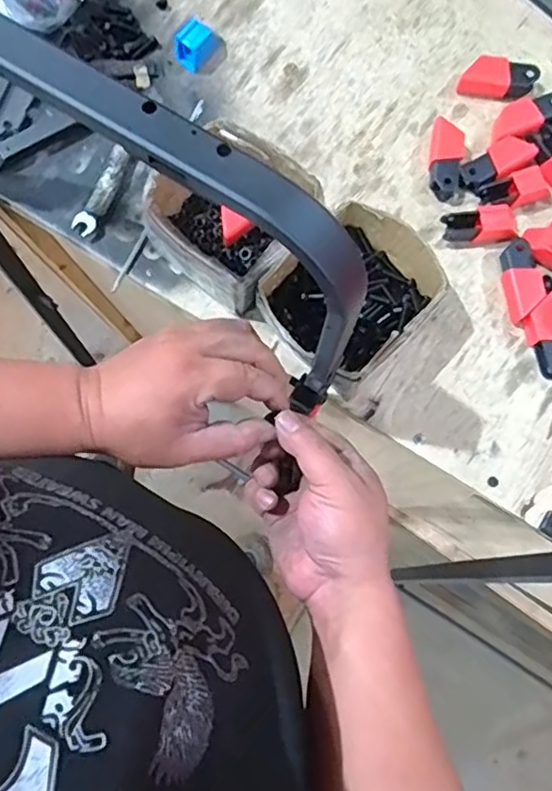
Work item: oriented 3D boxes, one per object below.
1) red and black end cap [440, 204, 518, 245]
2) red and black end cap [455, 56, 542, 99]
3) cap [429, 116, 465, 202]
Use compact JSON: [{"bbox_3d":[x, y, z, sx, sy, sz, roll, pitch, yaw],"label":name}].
[{"bbox_3d":[0.226,-0.187,0.687,0.077,0.028,0.035,-9,80,-1],"label":"red and black end cap"},{"bbox_3d":[0.254,-0.361,0.714,0.084,0.032,0.036,6,80,1],"label":"red and black end cap"},{"bbox_3d":[0.190,-0.265,0.698,0.037,0.023,0.089,10,80,2],"label":"cap"}]

